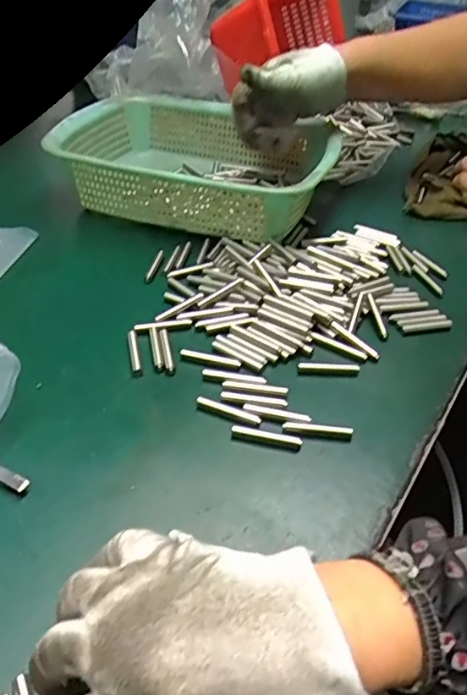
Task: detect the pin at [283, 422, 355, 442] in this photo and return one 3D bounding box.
[{"bbox_3d":[0.059,0.058,0.390,0.046,0.009,0.008,7,40,2],"label":"pin"}]

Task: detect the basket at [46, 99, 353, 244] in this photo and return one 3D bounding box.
[{"bbox_3d":[-0.039,-0.207,0.629,0.289,0.074,0.214,15,41,12],"label":"basket"}]

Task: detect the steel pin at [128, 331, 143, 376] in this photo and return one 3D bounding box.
[{"bbox_3d":[-0.077,0.004,0.445,0.008,0.005,0.049,-6,42,-13],"label":"steel pin"}]

